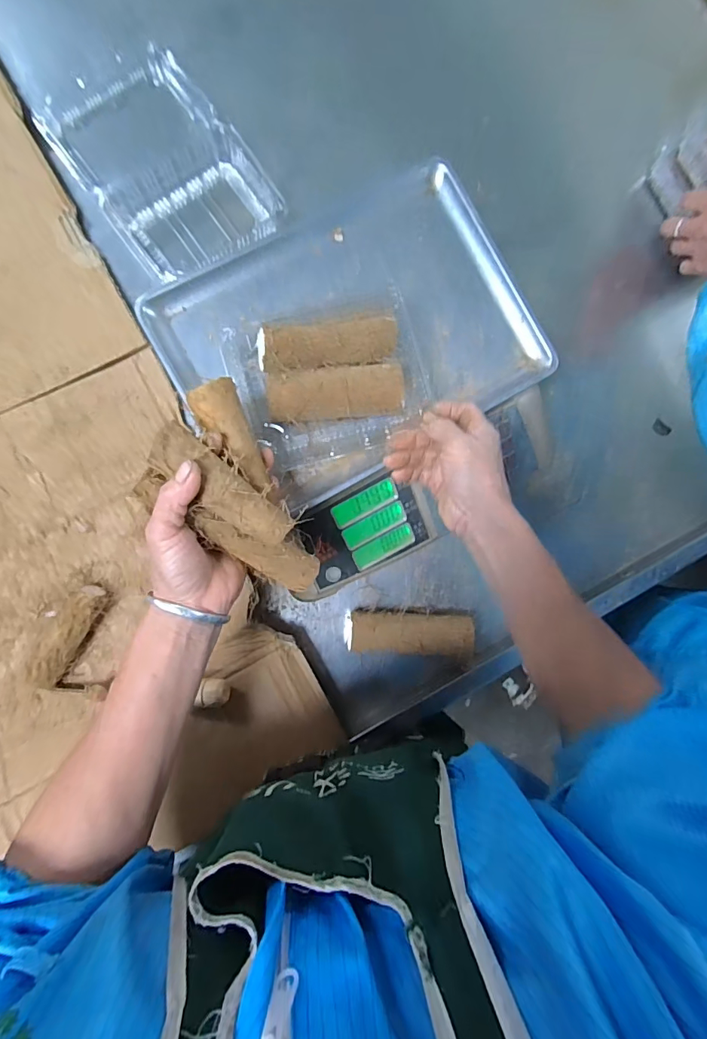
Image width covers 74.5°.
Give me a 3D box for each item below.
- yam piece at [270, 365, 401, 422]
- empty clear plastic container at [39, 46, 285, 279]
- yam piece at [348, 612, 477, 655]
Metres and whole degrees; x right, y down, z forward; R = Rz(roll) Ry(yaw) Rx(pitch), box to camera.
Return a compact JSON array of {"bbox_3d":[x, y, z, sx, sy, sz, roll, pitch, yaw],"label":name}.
[{"bbox_3d":[-0.017,-0.113,0.427,0.118,0.043,0.043,-7,88,-7],"label":"yam piece"},{"bbox_3d":[-0.220,-0.405,0.540,0.179,0.037,0.257,-36,92,-7],"label":"empty clear plastic container"},{"bbox_3d":[0.065,0.127,0.526,0.135,0.050,0.041,4,87,-7],"label":"yam piece"}]

